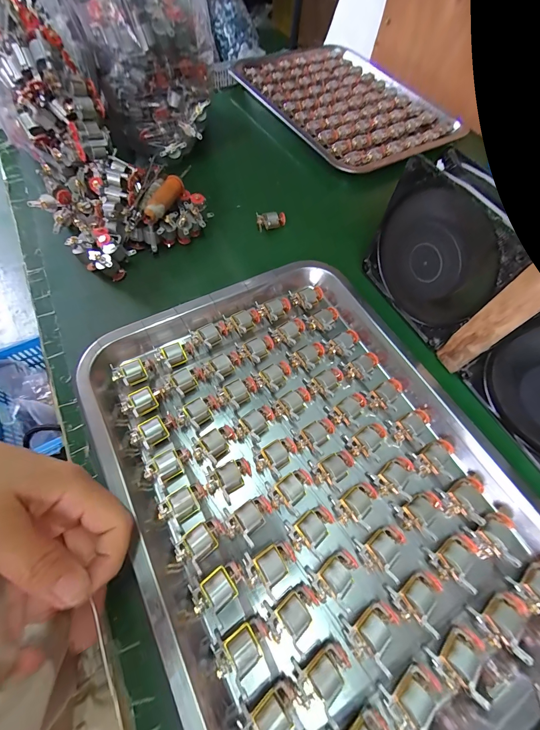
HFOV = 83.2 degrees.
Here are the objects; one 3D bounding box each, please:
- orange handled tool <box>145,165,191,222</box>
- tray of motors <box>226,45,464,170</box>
[{"bbox_3d":[-0.104,-0.181,0.320,0.017,0.024,0.090,17,63,7],"label":"orange handled tool"},{"bbox_3d":[0.124,-0.431,0.497,0.249,0.028,0.331,-30,67,-17],"label":"tray of motors"}]

